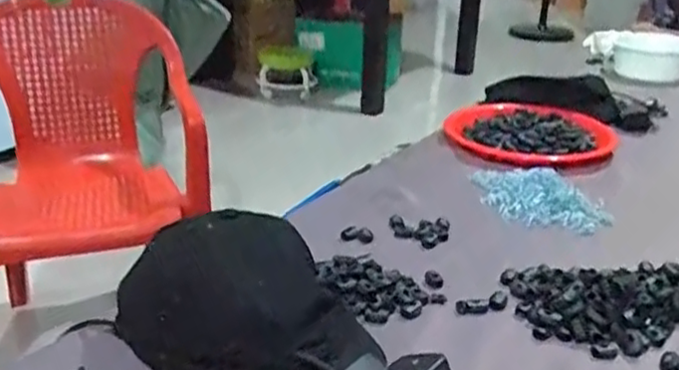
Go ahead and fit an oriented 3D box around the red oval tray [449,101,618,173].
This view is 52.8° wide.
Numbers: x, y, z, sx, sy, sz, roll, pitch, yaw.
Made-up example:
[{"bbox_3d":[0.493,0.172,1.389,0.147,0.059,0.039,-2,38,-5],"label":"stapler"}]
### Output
[{"bbox_3d":[0.302,-0.086,1.089,0.253,0.029,0.238,12,25,24],"label":"red oval tray"}]

